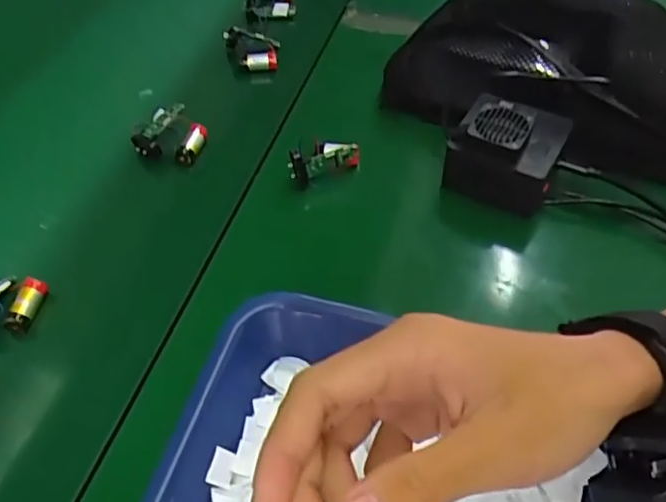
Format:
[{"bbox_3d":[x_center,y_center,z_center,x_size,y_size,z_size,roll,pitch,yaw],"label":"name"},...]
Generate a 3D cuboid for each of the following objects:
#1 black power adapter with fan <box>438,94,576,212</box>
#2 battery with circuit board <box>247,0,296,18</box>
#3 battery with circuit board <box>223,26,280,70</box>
[{"bbox_3d":[0.132,-0.075,0.466,0.078,0.063,0.073,21,55,14],"label":"black power adapter with fan"},{"bbox_3d":[-0.065,-0.268,0.642,0.048,0.020,0.045,-3,53,-3],"label":"battery with circuit board"},{"bbox_3d":[-0.078,-0.196,0.585,0.050,0.027,0.044,-6,53,-5],"label":"battery with circuit board"}]

